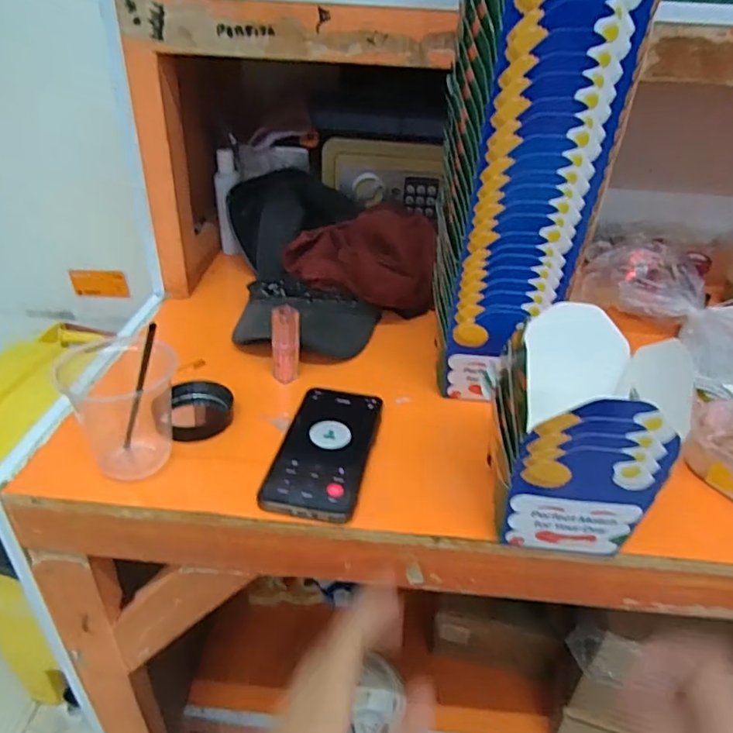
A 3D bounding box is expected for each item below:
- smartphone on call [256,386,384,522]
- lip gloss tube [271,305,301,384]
[{"bbox_3d":[-0.035,0.072,0.509,0.080,0.008,0.160,8,33,6],"label":"smartphone on call"},{"bbox_3d":[-0.085,-0.022,0.590,0.026,0.079,0.023,-22,41,-33],"label":"lip gloss tube"}]

